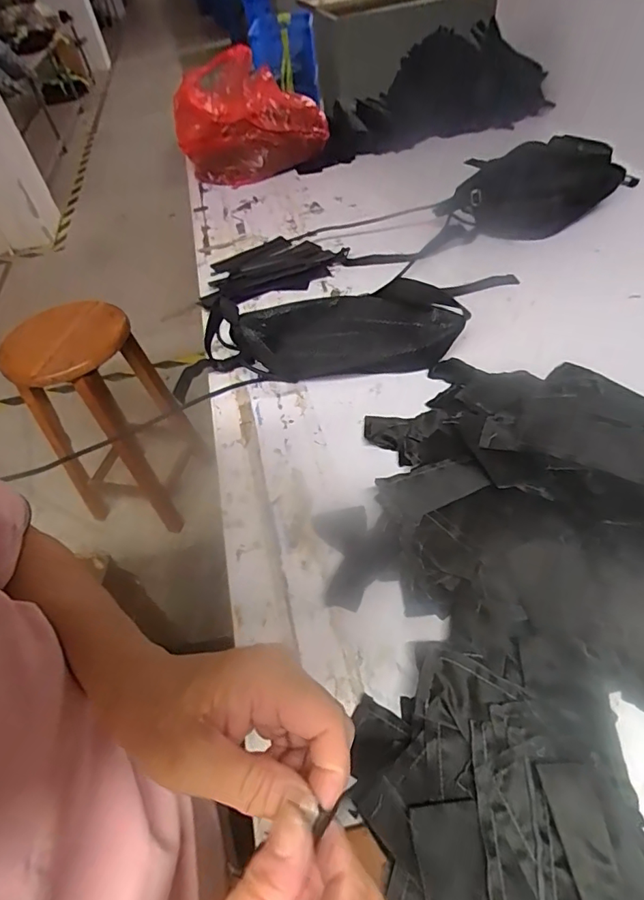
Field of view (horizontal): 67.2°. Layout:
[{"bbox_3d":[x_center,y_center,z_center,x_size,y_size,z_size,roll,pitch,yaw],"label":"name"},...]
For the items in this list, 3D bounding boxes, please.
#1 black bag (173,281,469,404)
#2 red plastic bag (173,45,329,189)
[{"bbox_3d":[0.018,-0.142,0.607,0.308,0.091,0.135,-8,48,0],"label":"black bag"},{"bbox_3d":[-0.170,-0.771,1.128,0.299,0.207,0.265,-28,51,-15],"label":"red plastic bag"}]

